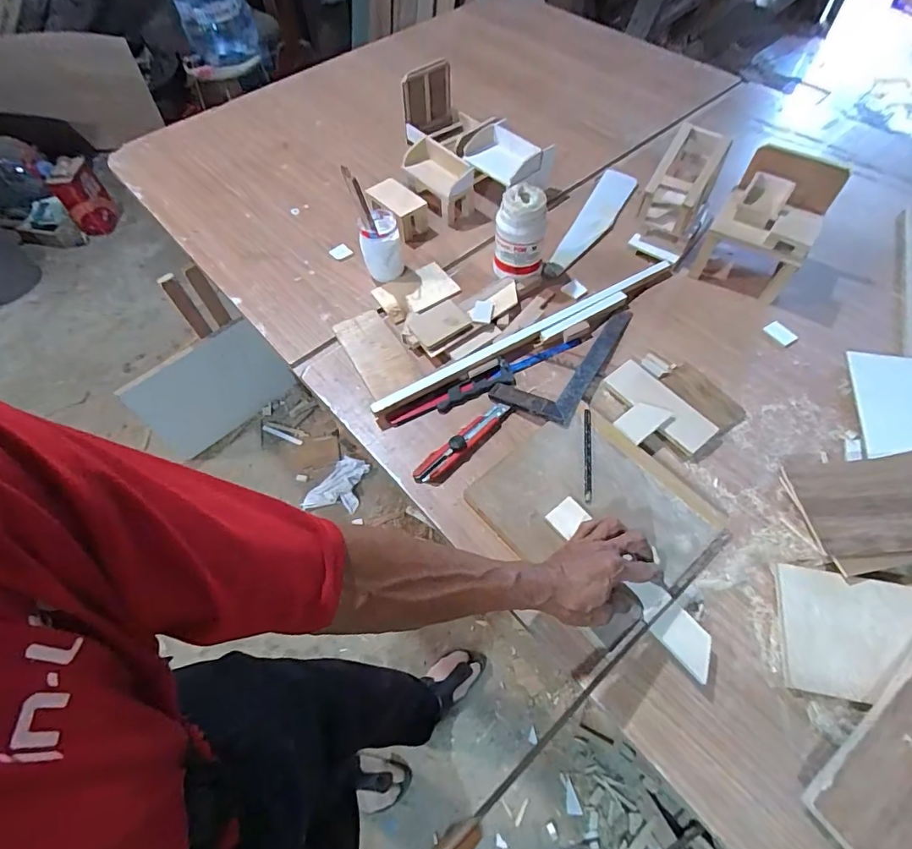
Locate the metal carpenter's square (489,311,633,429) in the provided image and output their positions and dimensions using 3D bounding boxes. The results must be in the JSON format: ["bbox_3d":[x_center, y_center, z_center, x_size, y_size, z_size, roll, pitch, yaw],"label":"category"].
[{"bbox_3d":[0.157,-0.098,0.700,0.117,0.012,0.239,22,57,24],"label":"metal carpenter's square"}]

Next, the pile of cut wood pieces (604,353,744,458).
[{"bbox_3d":[0.281,-0.031,0.645,0.166,0.030,0.147,-30,64,-14],"label":"pile of cut wood pieces"}]

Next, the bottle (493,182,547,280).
[{"bbox_3d":[0.099,-0.286,0.740,0.074,0.136,0.065,15,63,10],"label":"bottle"}]

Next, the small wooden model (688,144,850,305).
[{"bbox_3d":[0.463,-0.297,0.725,0.128,0.154,0.120,27,65,16],"label":"small wooden model"}]

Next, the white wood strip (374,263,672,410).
[{"bbox_3d":[0.114,-0.137,0.707,0.514,0.026,0.020,-29,64,-14],"label":"white wood strip"}]

